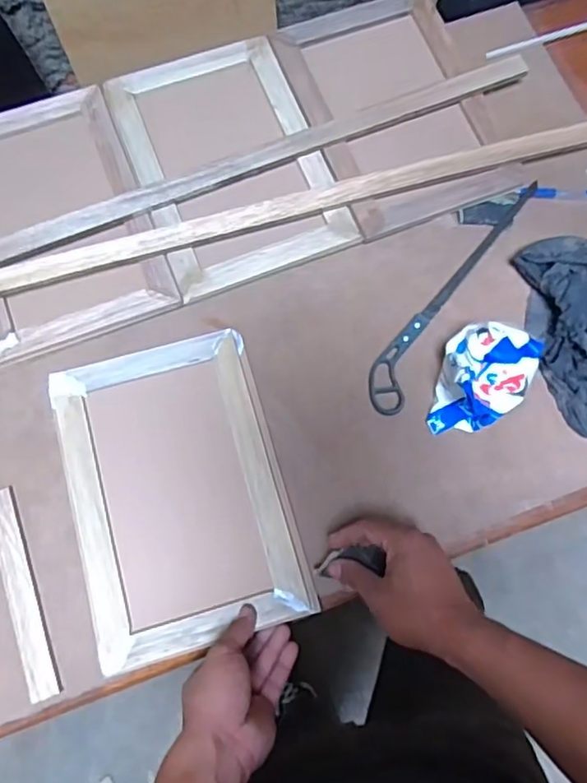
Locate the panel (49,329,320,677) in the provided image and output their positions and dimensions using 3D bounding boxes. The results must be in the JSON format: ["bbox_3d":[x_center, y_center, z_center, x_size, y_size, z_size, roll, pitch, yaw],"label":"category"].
[{"bbox_3d":[-0.115,0.099,0.614,0.203,0.024,0.295,-15,75,-6],"label":"panel"}]

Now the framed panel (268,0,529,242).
[{"bbox_3d":[0.120,-0.339,0.727,0.205,0.015,0.298,-20,76,-7],"label":"framed panel"}]

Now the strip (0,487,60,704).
[{"bbox_3d":[-0.259,0.189,0.580,0.024,0.010,0.196,-20,76,-7],"label":"strip"}]

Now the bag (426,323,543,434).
[{"bbox_3d":[0.196,-0.014,0.610,0.093,0.078,0.116,17,74,3],"label":"bag"}]

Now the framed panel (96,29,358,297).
[{"bbox_3d":[-0.075,-0.263,0.705,0.204,0.023,0.296,-20,76,-7],"label":"framed panel"}]

